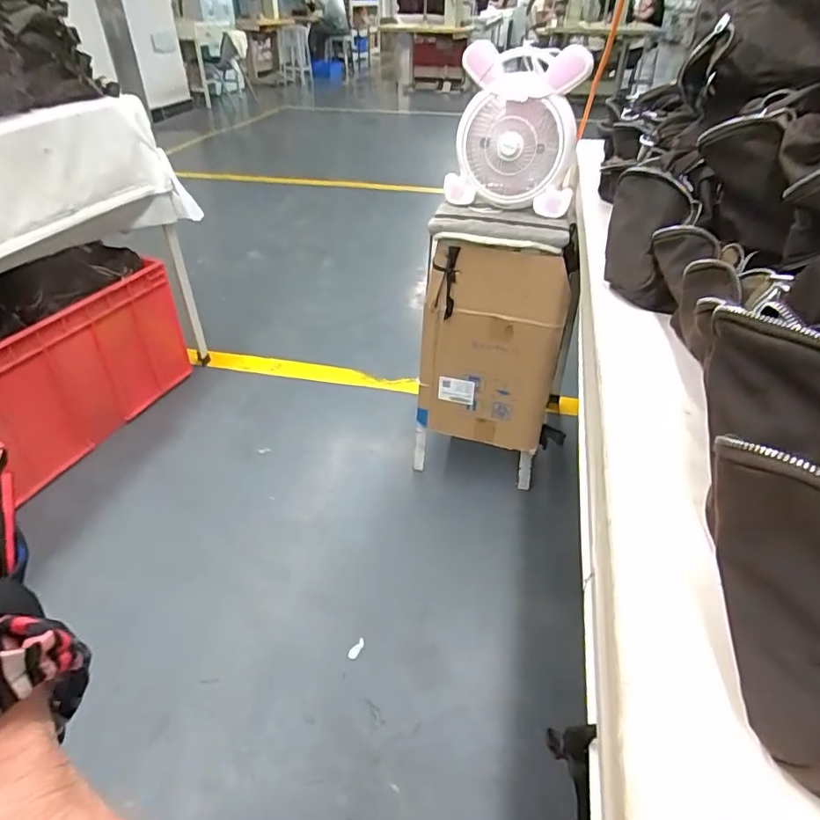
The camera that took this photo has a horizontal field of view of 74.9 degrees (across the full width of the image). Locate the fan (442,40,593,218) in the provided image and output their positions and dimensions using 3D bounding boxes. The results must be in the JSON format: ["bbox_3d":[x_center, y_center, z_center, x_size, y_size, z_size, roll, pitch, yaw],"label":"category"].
[{"bbox_3d":[0.201,-0.528,1.018,0.242,0.250,0.109,16,40,19],"label":"fan"}]

